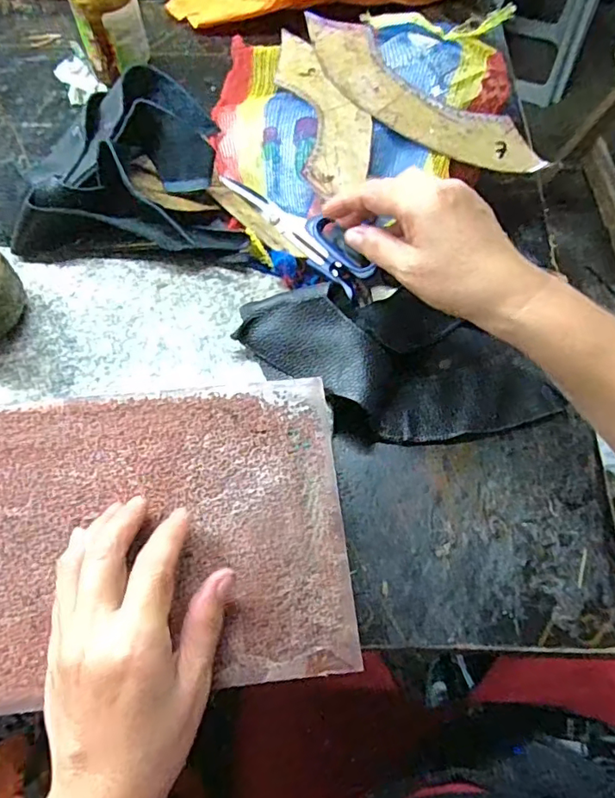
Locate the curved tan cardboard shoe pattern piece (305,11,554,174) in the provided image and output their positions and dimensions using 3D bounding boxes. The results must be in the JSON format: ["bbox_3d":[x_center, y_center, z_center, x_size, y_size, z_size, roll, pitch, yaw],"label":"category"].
[{"bbox_3d":[0.086,-0.267,0.471,0.266,0.016,0.073,41,69,16],"label":"curved tan cardboard shoe pattern piece"}]

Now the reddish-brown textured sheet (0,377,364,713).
[{"bbox_3d":[-0.118,0.077,0.316,0.276,0.006,0.176,-4,64,-4],"label":"reddish-brown textured sheet"}]

